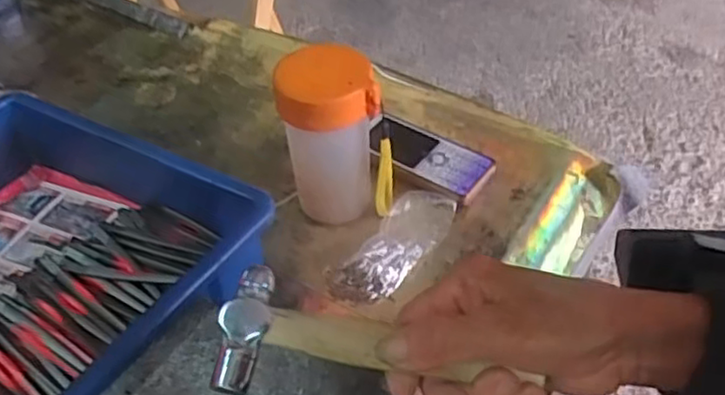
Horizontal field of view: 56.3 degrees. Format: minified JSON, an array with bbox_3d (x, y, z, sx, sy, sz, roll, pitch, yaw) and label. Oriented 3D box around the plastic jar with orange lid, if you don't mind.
[{"bbox_3d":[-0.026,-0.040,0.509,0.068,0.147,0.053,-8,45,-8],"label":"plastic jar with orange lid"}]

